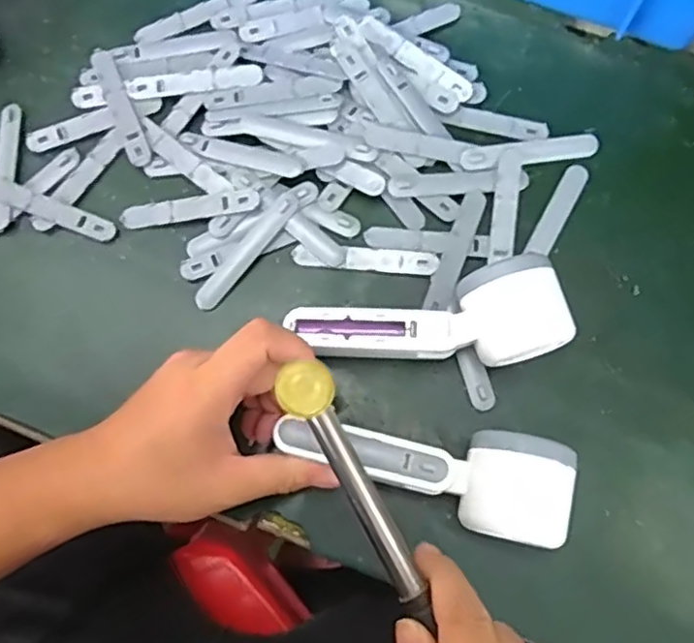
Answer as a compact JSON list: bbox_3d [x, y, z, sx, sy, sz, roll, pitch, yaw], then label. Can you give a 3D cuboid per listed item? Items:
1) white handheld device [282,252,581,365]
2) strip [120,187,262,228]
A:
[{"bbox_3d":[0.052,0.006,0.404,0.158,0.052,0.054,-12,77,-1],"label":"white handheld device"},{"bbox_3d":[-0.106,-0.077,0.447,0.092,0.008,0.017,-6,77,0],"label":"strip"}]

